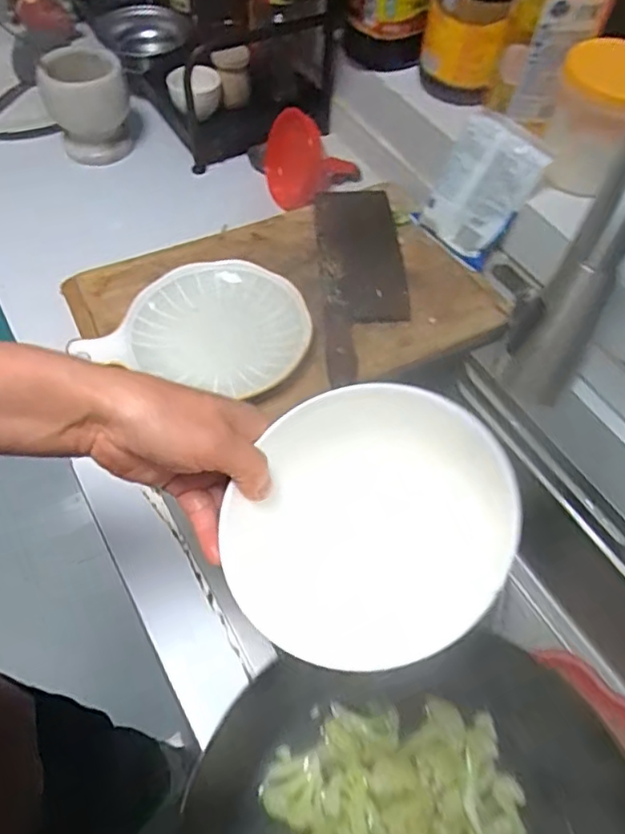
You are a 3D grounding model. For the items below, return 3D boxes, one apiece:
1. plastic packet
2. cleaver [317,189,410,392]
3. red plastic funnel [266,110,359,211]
[{"bbox_3d":[0.188,-0.258,0.682,0.104,0.146,0.025,42,39,17],"label":"plastic packet"},{"bbox_3d":[0.059,-0.165,0.684,0.096,0.019,0.299,-1,57,-4],"label":"cleaver"},{"bbox_3d":[-0.003,-0.351,0.815,0.101,0.130,0.110,41,45,20],"label":"red plastic funnel"}]

